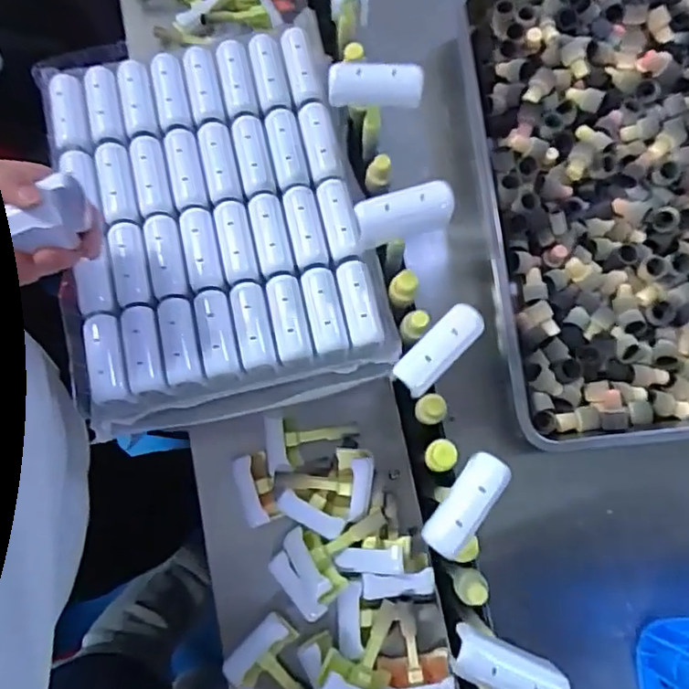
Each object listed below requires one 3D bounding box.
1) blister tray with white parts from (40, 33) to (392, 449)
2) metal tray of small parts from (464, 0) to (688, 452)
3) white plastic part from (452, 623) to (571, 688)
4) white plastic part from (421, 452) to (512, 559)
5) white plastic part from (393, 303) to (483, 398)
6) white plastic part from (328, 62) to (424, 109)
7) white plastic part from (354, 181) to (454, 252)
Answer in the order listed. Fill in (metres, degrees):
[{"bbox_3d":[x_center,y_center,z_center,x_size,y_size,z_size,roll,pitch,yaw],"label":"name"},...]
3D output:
[{"bbox_3d":[-0.120,-0.115,0.541,0.261,0.030,0.350,-14,77,-1],"label":"blister tray with white parts"},{"bbox_3d":[0.383,-0.186,0.726,0.428,0.061,0.589,-6,77,0],"label":"metal tray of small parts"},{"bbox_3d":[0.114,0.223,0.404,0.078,0.014,0.033,22,79,6],"label":"white plastic part"},{"bbox_3d":[0.087,0.113,0.422,0.030,0.012,0.077,37,81,9],"label":"white plastic part"},{"bbox_3d":[0.071,0.002,0.441,0.029,0.014,0.076,44,82,10],"label":"white plastic part"},{"bbox_3d":[0.026,-0.215,0.494,0.077,0.029,0.028,9,78,4],"label":"white plastic part"},{"bbox_3d":[0.049,-0.103,0.479,0.075,0.042,0.030,-16,77,-2],"label":"white plastic part"}]

